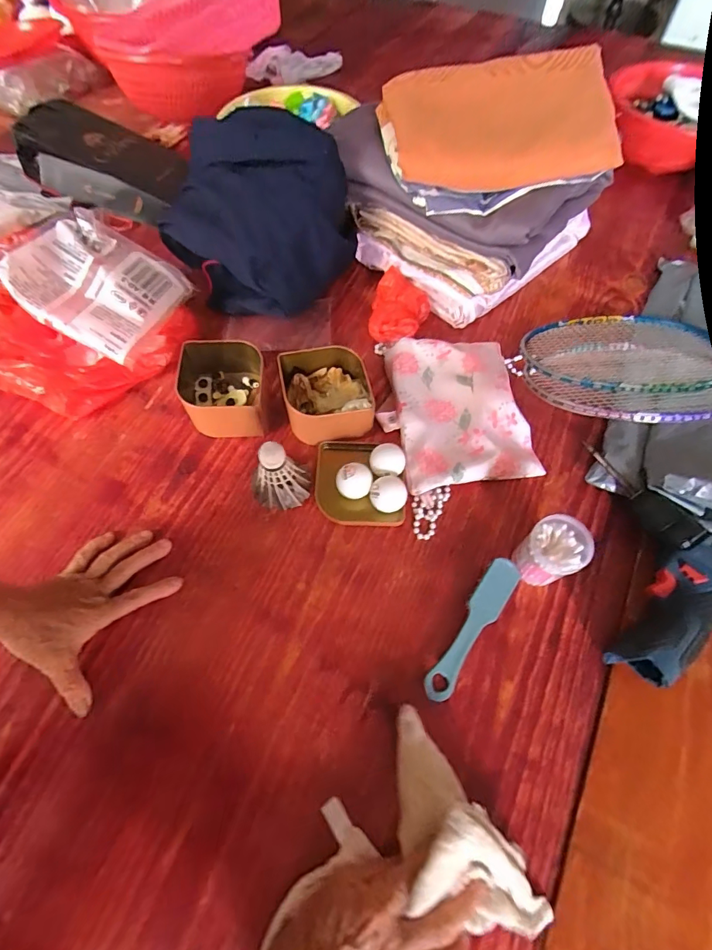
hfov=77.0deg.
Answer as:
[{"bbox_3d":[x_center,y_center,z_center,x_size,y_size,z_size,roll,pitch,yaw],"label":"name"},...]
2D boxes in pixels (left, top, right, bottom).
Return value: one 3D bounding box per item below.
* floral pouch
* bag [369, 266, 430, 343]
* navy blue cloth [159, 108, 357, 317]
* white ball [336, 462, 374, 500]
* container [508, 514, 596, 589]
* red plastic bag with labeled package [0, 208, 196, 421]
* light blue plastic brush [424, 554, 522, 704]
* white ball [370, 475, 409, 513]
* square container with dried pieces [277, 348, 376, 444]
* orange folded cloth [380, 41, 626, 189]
[{"bbox_3d":[0.119,-0.084,0.541,0.166,0.042,0.205,-10,63,-5],"label":"floral pouch"},{"bbox_3d":[0.055,-0.223,0.613,0.082,0.037,0.112,20,65,10],"label":"bag"},{"bbox_3d":[-0.139,-0.347,0.604,0.214,0.154,0.238,-29,66,-14],"label":"navy blue cloth"},{"bbox_3d":[-0.001,0.010,0.495,0.038,0.040,0.035,0,63,0],"label":"white ball"},{"bbox_3d":[0.193,0.078,0.445,0.057,0.067,0.053,0,63,0],"label":"container"},{"bbox_3d":[-0.362,-0.207,0.556,0.244,0.125,0.263,37,69,18],"label":"red plastic bag with labeled package"},{"bbox_3d":[0.113,0.148,0.434,0.030,0.025,0.147,32,67,16],"label":"light blue plastic brush"},{"bbox_3d":[0.035,0.022,0.489,0.038,0.035,0.034,5,63,3],"label":"white ball"},{"bbox_3d":[-0.036,-0.094,0.535,0.104,0.060,0.105,-11,63,-5],"label":"square container with dried pieces"},{"bbox_3d":[0.163,-0.436,0.542,0.257,0.073,0.175,4,63,2],"label":"orange folded cloth"}]

